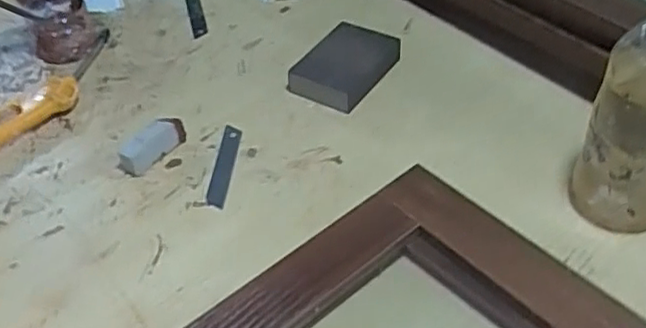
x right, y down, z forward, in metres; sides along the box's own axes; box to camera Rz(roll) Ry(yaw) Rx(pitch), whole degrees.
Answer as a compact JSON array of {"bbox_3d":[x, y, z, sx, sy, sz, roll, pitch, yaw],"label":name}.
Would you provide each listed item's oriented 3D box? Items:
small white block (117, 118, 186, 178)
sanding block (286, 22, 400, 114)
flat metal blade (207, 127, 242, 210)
[{"bbox_3d":[-0.151,-0.017,0.585,0.021,0.027,0.061,29,54,30],"label":"small white block"},{"bbox_3d":[0.021,-0.097,0.645,0.070,0.028,0.101,25,52,28],"label":"sanding block"},{"bbox_3d":[-0.087,0.002,0.581,0.019,0.008,0.092,1,44,6],"label":"flat metal blade"}]

